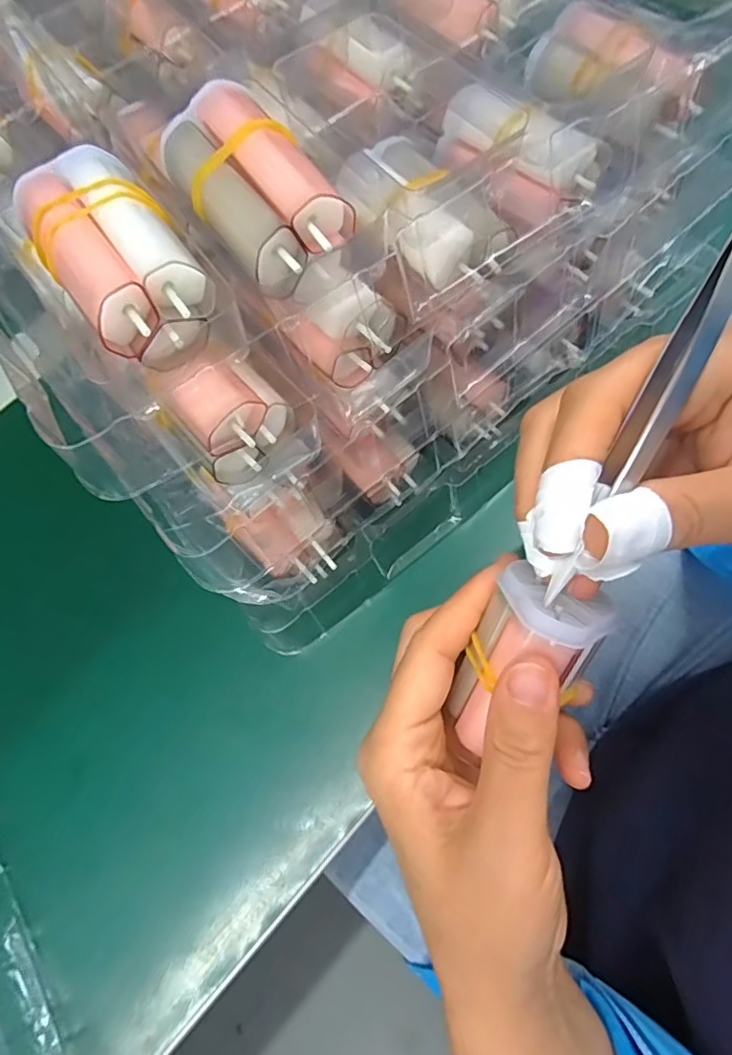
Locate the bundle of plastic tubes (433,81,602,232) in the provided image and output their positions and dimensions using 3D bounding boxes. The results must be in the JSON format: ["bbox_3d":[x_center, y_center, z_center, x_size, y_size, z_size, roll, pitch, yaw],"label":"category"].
[{"bbox_3d":[0.056,-0.143,0.215,0.067,0.020,0.029,40,77,20],"label":"bundle of plastic tubes"}]

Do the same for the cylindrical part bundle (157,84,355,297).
[{"bbox_3d":[-0.034,-0.104,0.170,0.036,0.023,0.063,-38,68,-9],"label":"cylindrical part bundle"}]

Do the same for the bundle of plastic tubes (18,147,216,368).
[{"bbox_3d":[-0.074,-0.080,0.172,0.038,0.032,0.065,-39,68,-9],"label":"bundle of plastic tubes"}]

